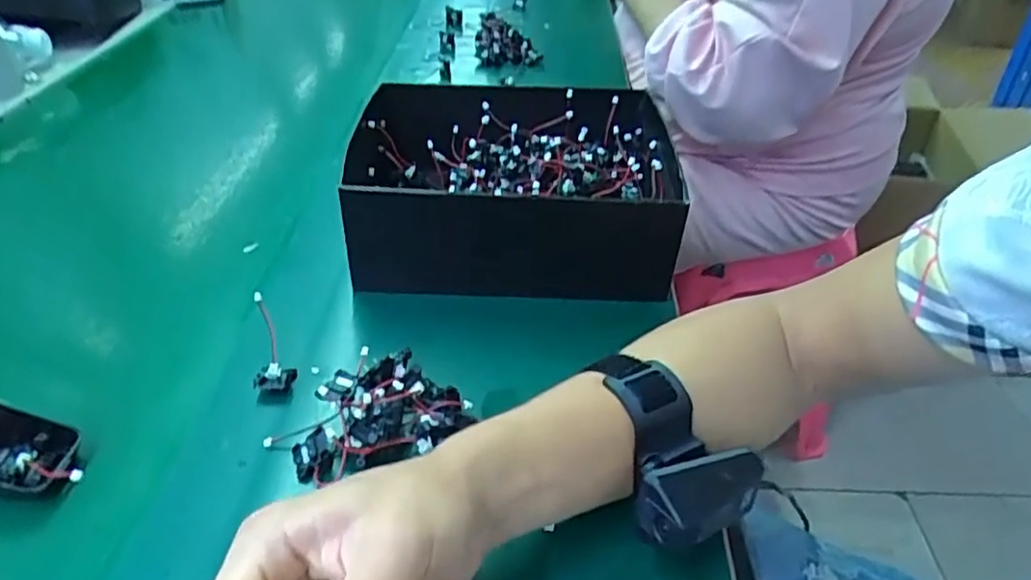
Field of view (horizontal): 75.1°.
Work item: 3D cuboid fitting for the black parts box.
[{"bbox_3d":[0.001,-0.084,0.523,0.247,0.086,0.204,0,38,-1],"label":"black parts box"}]

